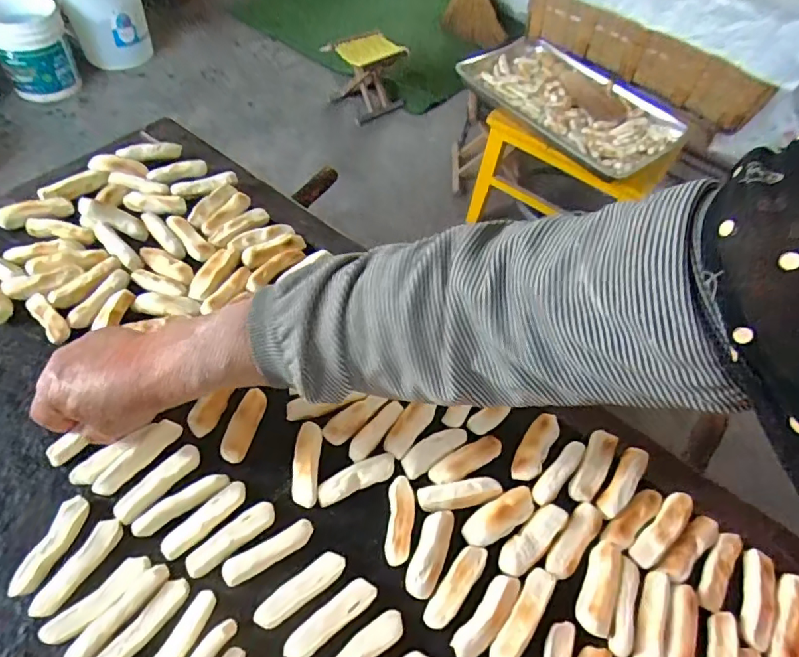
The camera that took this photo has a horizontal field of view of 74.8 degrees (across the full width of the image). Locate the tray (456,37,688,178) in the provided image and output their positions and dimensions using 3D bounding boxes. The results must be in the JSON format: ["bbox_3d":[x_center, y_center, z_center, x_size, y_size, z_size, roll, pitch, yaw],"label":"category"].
[{"bbox_3d":[0.497,-0.671,1.518,0.609,0.071,0.440,38,58,19],"label":"tray"}]

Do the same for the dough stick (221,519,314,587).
[{"bbox_3d":[-0.094,0.160,0.376,0.067,0.008,0.016,-24,61,-20],"label":"dough stick"}]

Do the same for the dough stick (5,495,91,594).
[{"bbox_3d":[-0.245,0.154,0.371,0.019,0.011,0.067,17,56,6],"label":"dough stick"}]

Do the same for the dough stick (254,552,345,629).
[{"bbox_3d":[-0.069,0.182,0.366,0.067,0.009,0.018,-31,64,-23],"label":"dough stick"}]

